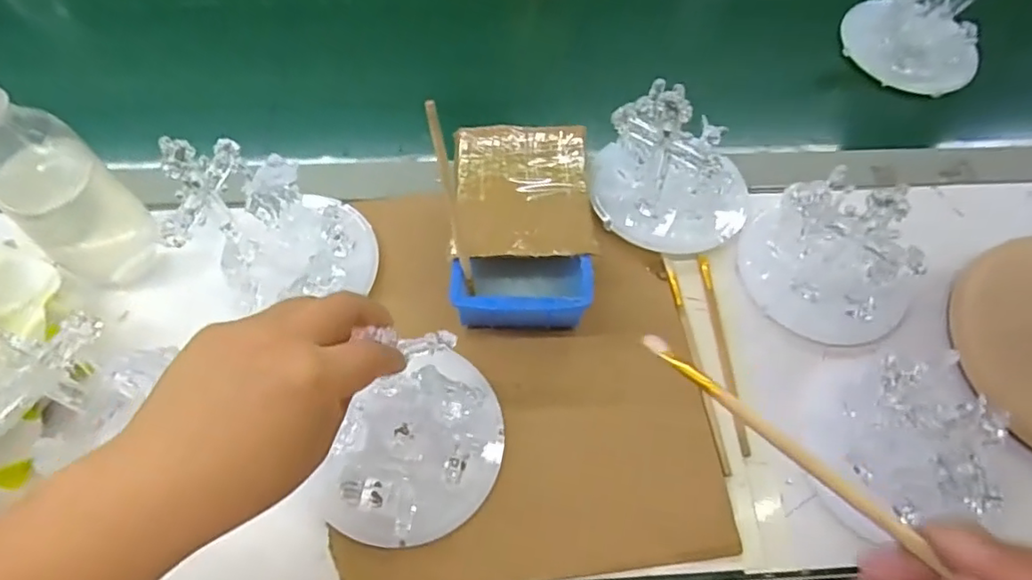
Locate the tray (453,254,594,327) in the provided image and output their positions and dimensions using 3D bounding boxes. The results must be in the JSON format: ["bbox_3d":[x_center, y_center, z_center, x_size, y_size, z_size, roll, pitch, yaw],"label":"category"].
[{"bbox_3d":[0.003,0.001,0.428,0.096,0.055,0.050,-1,62,-2],"label":"tray"}]

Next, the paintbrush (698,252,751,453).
[{"bbox_3d":[0.154,0.044,0.446,0.011,0.011,0.154,-2,62,-3],"label":"paintbrush"}]

